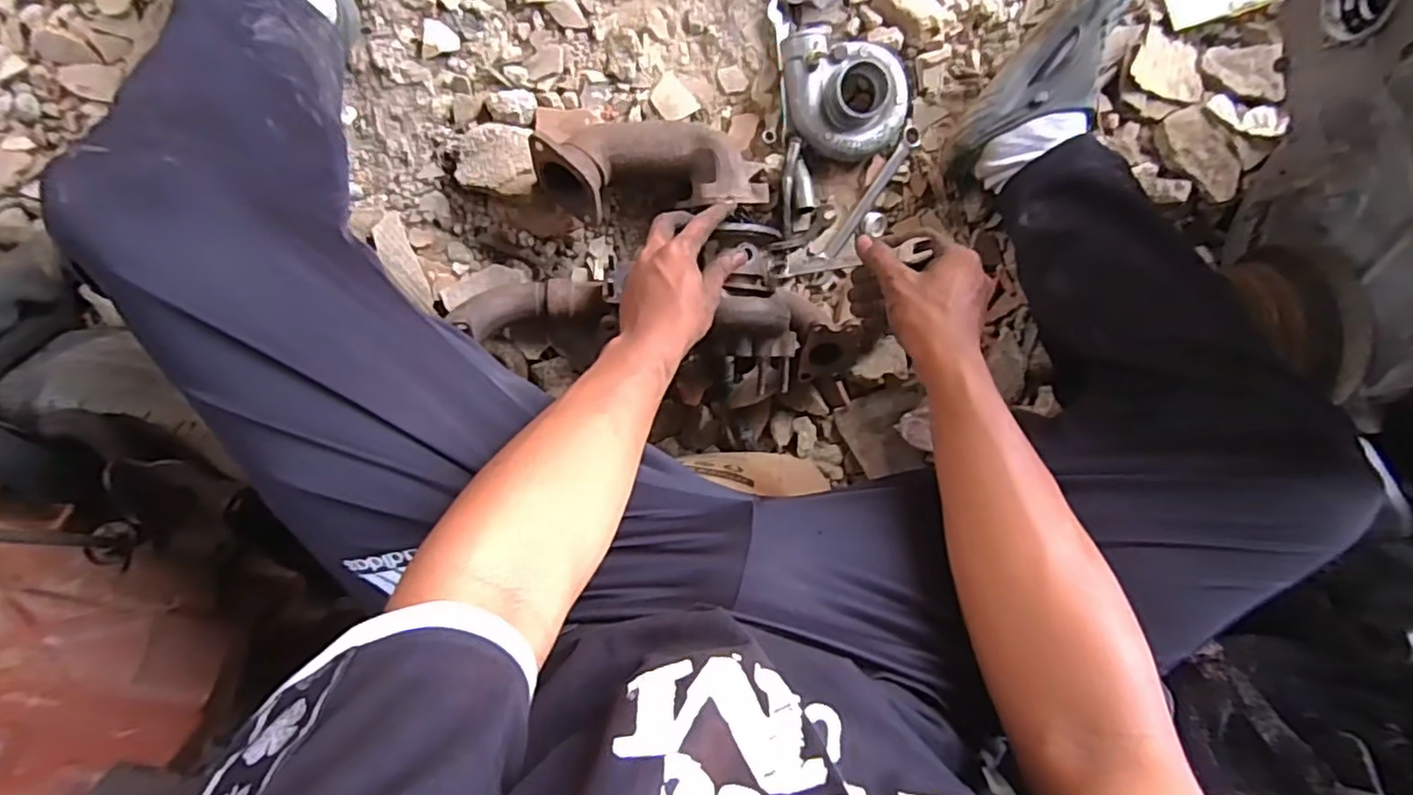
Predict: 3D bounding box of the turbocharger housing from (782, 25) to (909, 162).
[{"bbox_3d":[0.162,-0.345,0.735,0.136,0.056,0.141,-11,100,-1],"label":"turbocharger housing"}]

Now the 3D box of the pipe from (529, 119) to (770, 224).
[{"bbox_3d":[-0.058,-0.244,0.699,0.239,0.089,0.092,-1,99,-3],"label":"pipe"}]

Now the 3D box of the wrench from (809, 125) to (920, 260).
[{"bbox_3d":[0.193,-0.239,0.772,0.026,0.015,0.191,37,96,-8],"label":"wrench"}]

